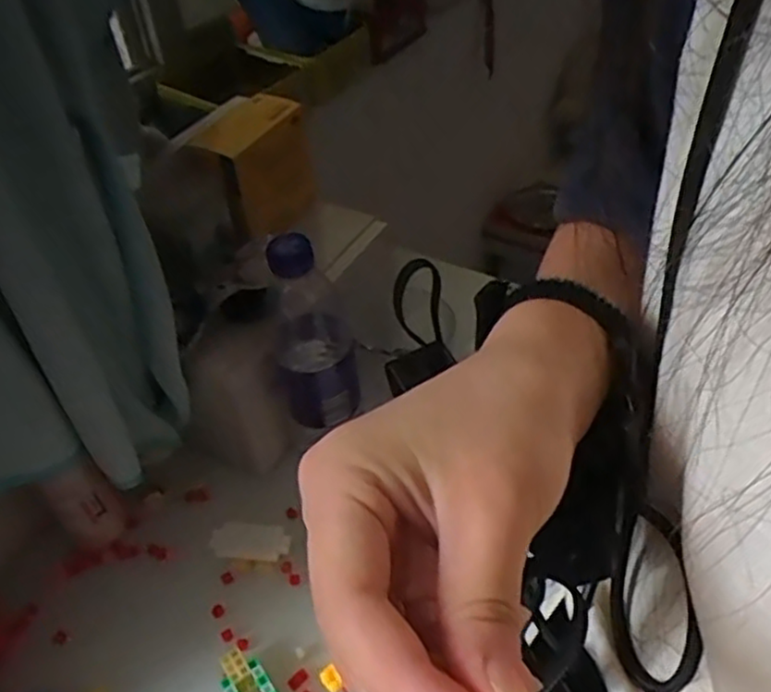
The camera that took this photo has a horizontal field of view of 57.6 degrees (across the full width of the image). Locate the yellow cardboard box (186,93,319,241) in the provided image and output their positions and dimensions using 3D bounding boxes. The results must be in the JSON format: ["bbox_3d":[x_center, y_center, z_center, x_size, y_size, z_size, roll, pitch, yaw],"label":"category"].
[{"bbox_3d":[-0.112,-0.153,0.632,0.057,0.110,0.109,23,51,24],"label":"yellow cardboard box"}]

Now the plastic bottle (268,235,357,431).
[{"bbox_3d":[-0.059,-0.019,0.528,0.061,0.176,0.071,-11,46,-6],"label":"plastic bottle"}]

